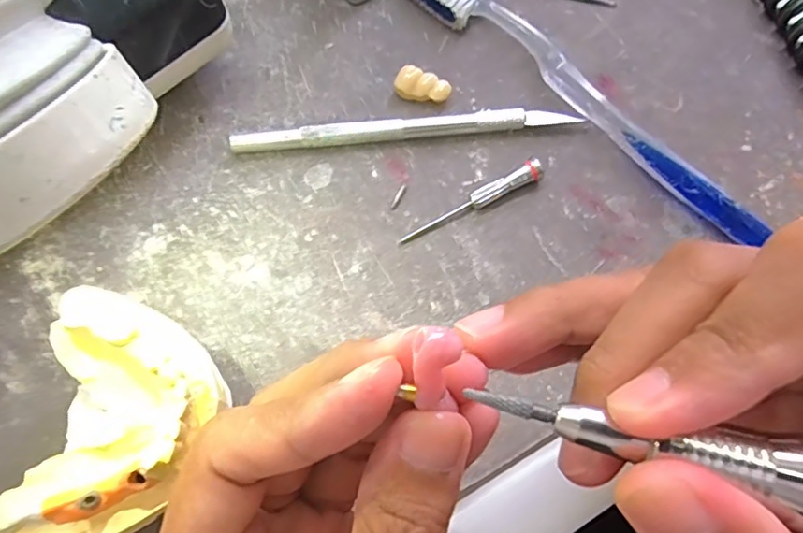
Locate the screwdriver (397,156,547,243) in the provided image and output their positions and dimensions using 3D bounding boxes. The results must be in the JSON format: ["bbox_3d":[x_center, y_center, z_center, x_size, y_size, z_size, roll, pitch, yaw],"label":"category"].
[{"bbox_3d":[0.026,-0.025,0.207,0.059,0.009,0.007,-25,71,-8],"label":"screwdriver"}]

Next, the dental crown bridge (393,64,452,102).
[{"bbox_3d":[0.008,-0.073,0.224,0.022,0.009,0.012,21,71,8],"label":"dental crown bridge"}]

